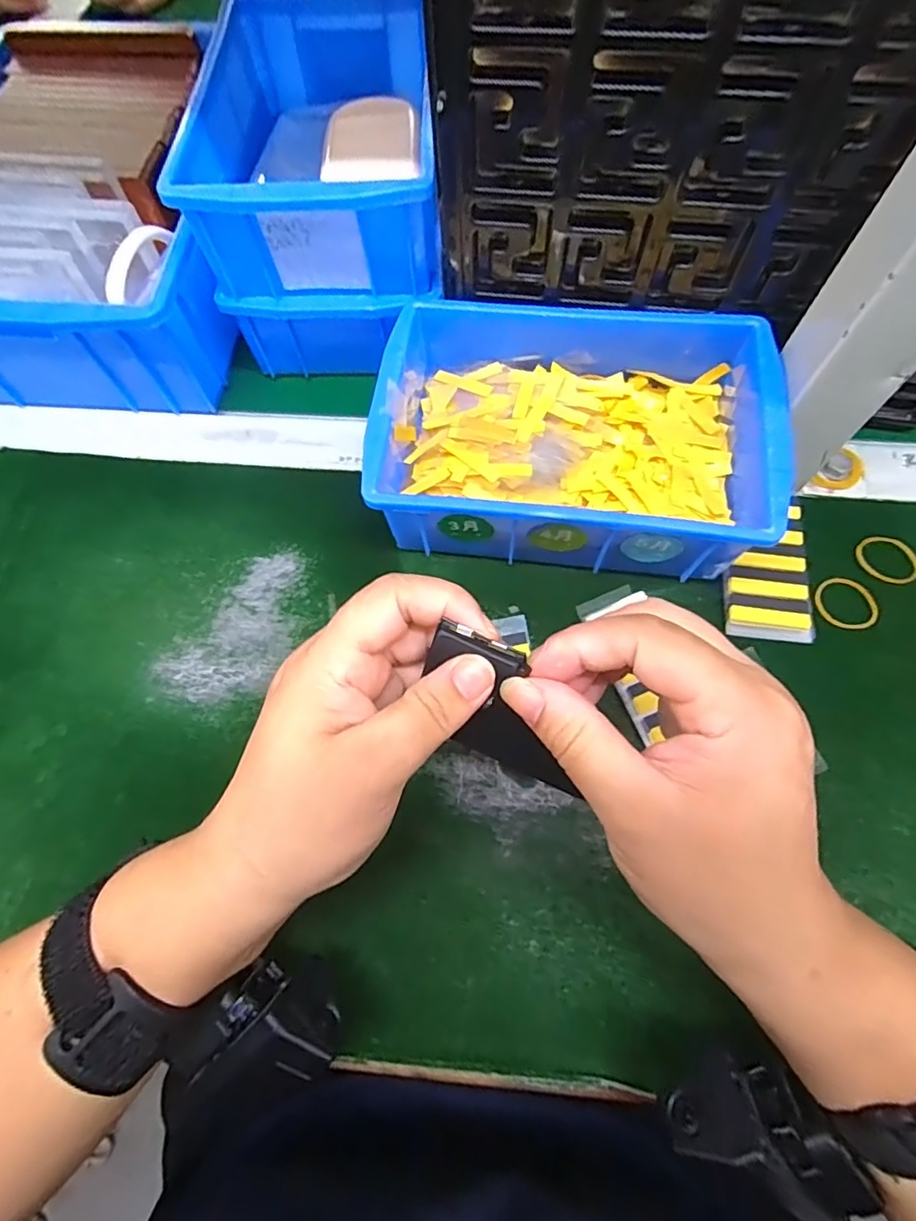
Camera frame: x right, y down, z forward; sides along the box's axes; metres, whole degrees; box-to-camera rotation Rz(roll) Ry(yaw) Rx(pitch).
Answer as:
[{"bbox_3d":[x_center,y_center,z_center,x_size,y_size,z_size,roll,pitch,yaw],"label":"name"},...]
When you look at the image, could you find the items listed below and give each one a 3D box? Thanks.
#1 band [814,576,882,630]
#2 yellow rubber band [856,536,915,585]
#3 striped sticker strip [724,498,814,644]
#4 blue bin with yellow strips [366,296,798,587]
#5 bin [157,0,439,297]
[{"bbox_3d":[0.209,-0.003,0.294,0.030,0.004,0.032,-27,70,-8],"label":"band"},{"bbox_3d":[0.238,-0.028,0.301,0.032,0.004,0.025,41,75,16],"label":"yellow rubber band"},{"bbox_3d":[0.170,-0.024,0.301,0.044,0.007,0.083,8,69,5],"label":"striped sticker strip"},{"bbox_3d":[0.060,-0.095,0.302,0.200,0.065,0.143,8,69,5],"label":"blue bin with yellow strips"},{"bbox_3d":[-0.075,-0.277,0.316,0.123,0.057,0.199,-1,68,2],"label":"bin"}]

